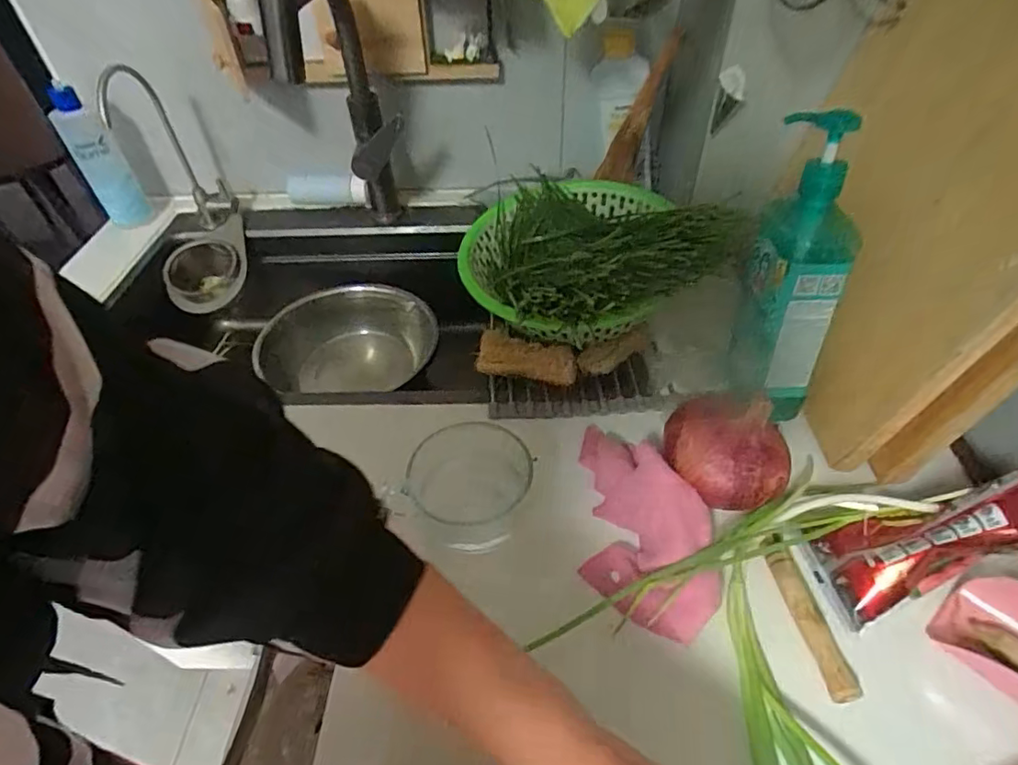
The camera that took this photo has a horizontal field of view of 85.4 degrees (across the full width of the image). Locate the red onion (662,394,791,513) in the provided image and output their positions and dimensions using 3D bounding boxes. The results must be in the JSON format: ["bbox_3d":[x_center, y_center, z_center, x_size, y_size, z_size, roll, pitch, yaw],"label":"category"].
[{"bbox_3d":[0.194,0.063,0.498,0.108,0.086,0.083,26,52,25],"label":"red onion"}]

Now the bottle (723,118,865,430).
[{"bbox_3d":[0.260,-0.096,0.507,0.066,0.260,0.094,1,46,4],"label":"bottle"}]

